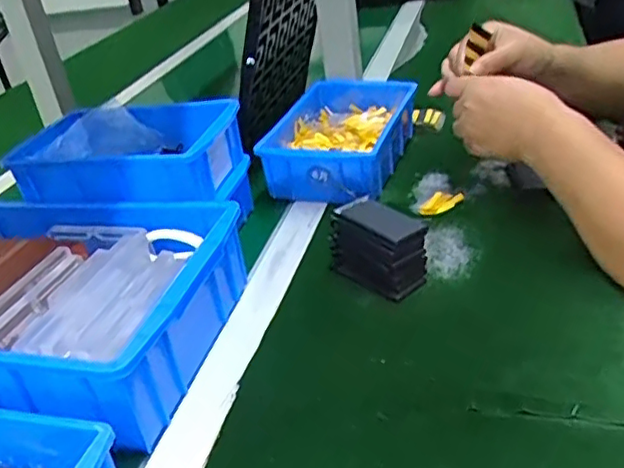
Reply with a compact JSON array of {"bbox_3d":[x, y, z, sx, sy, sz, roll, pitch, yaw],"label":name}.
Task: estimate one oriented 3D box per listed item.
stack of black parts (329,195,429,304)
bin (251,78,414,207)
[{"bbox_3d":[0.055,0.010,0.556,0.049,0.057,0.088,-29,36,-31],"label":"stack of black parts"},{"bbox_3d":[0.034,-0.110,0.755,0.138,0.070,0.225,4,33,21],"label":"bin"}]

